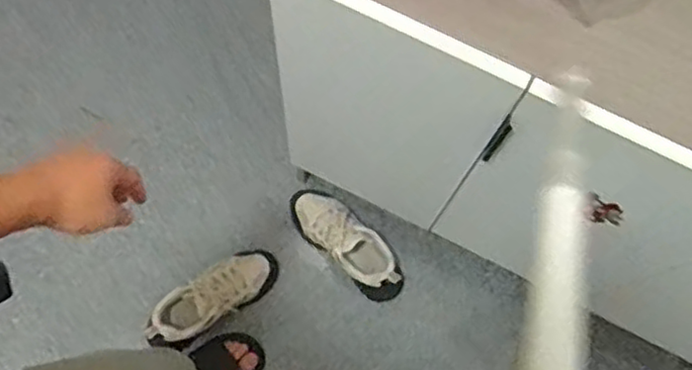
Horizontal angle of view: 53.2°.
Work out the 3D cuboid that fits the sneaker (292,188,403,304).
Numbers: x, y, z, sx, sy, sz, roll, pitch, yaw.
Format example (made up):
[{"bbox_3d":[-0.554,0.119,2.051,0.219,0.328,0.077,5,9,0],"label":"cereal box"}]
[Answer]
[{"bbox_3d":[0.003,0.113,1.422,0.104,0.112,0.295,-39,79,-12],"label":"sneaker"}]

